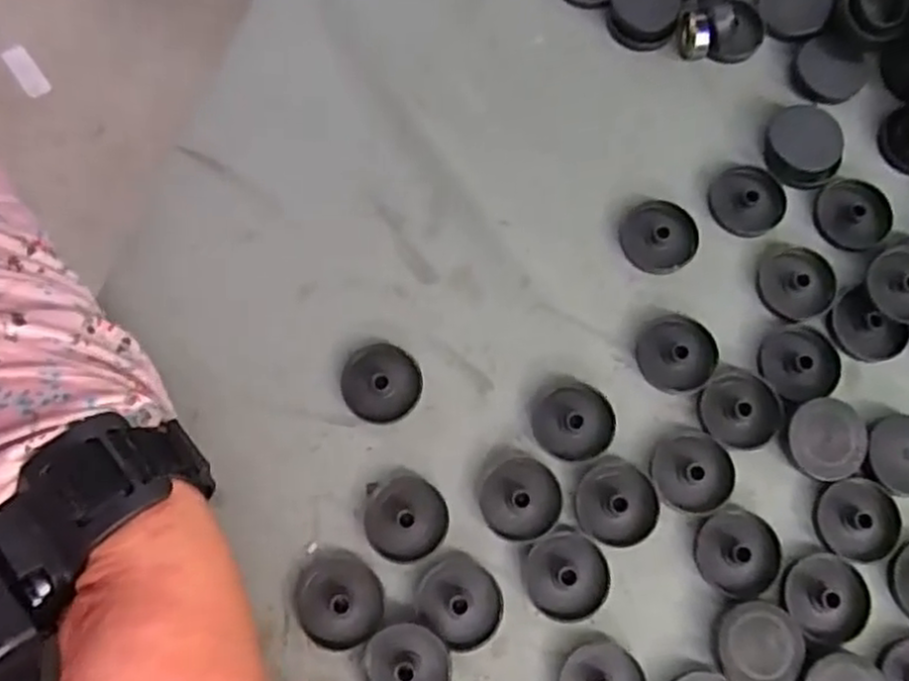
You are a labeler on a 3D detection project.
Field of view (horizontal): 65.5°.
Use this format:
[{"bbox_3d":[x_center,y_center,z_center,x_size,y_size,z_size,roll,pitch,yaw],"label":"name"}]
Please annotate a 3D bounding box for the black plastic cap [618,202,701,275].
[{"bbox_3d":[0.091,-0.047,0.313,0.033,0.009,0.032,0,76,-1],"label":"black plastic cap"}]

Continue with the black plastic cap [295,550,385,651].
[{"bbox_3d":[-0.045,0.101,0.272,0.033,0.006,0.034,0,76,-1],"label":"black plastic cap"}]

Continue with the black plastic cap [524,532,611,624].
[{"bbox_3d":[0.044,0.092,0.276,0.032,0.005,0.032,0,76,-1],"label":"black plastic cap"}]

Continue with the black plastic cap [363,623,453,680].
[{"bbox_3d":[-0.018,0.124,0.265,0.032,0.010,0.032,0,76,-1],"label":"black plastic cap"}]

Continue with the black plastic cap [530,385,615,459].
[{"bbox_3d":[0.050,0.034,0.292,0.033,0.007,0.030,0,76,-1],"label":"black plastic cap"}]

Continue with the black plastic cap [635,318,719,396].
[{"bbox_3d":[0.095,0.005,0.299,0.032,0.009,0.033,0,76,-1],"label":"black plastic cap"}]

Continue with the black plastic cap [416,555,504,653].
[{"bbox_3d":[0.003,0.101,0.273,0.033,0.007,0.030,0,76,-1],"label":"black plastic cap"}]

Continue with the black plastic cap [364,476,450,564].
[{"bbox_3d":[-0.019,0.072,0.281,0.031,0.007,0.032,0,76,-1],"label":"black plastic cap"}]

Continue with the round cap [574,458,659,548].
[{"bbox_3d":[0.066,0.065,0.284,0.032,0.006,0.033,0,76,-1],"label":"round cap"}]

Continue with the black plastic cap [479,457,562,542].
[{"bbox_3d":[0.027,0.063,0.283,0.032,0.006,0.031,0,76,-1],"label":"black plastic cap"}]

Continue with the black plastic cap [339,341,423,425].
[{"bbox_3d":[-0.030,0.017,0.294,0.033,0.008,0.033,0,76,-1],"label":"black plastic cap"}]

